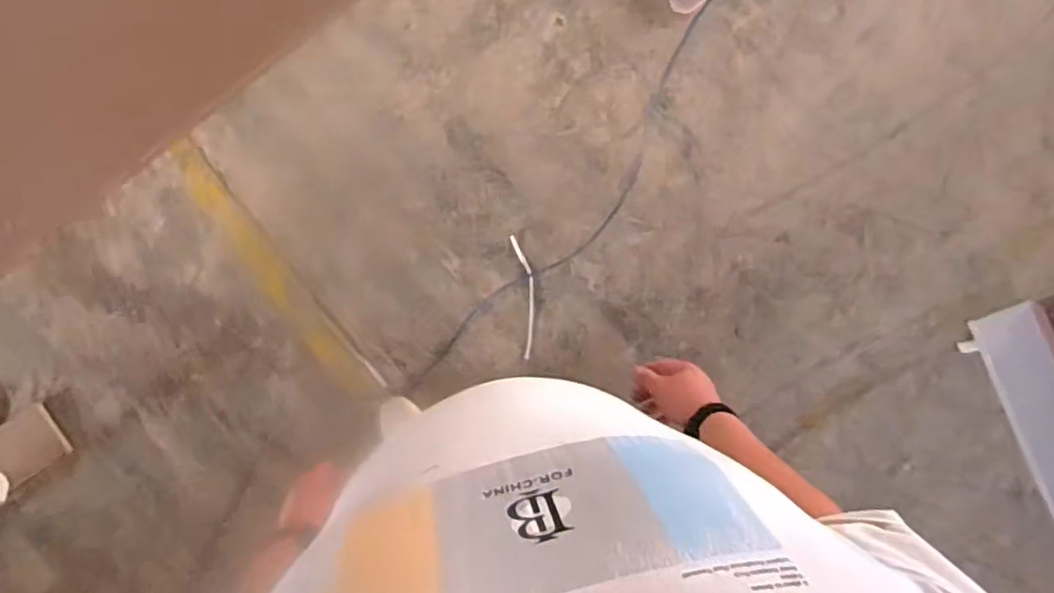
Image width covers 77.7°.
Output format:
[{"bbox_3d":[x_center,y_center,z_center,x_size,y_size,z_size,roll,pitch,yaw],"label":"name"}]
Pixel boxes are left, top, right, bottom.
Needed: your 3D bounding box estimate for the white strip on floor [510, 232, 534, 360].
[{"bbox_3d":[-0.001,-0.003,1.625,0.044,0.006,0.309,-4,75,-11],"label":"white strip on floor"}]

